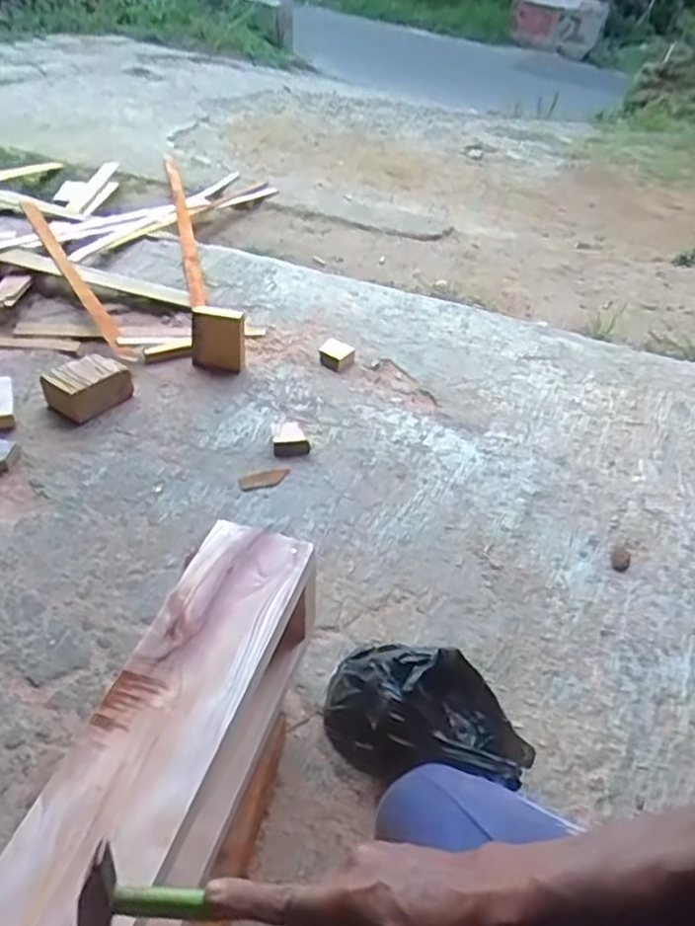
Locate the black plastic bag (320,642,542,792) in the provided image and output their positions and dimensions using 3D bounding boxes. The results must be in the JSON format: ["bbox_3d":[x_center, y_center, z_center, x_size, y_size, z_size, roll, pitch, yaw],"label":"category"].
[{"bbox_3d":[0.088,0.274,0.785,0.234,0.098,0.141,17,41,14],"label":"black plastic bag"}]

